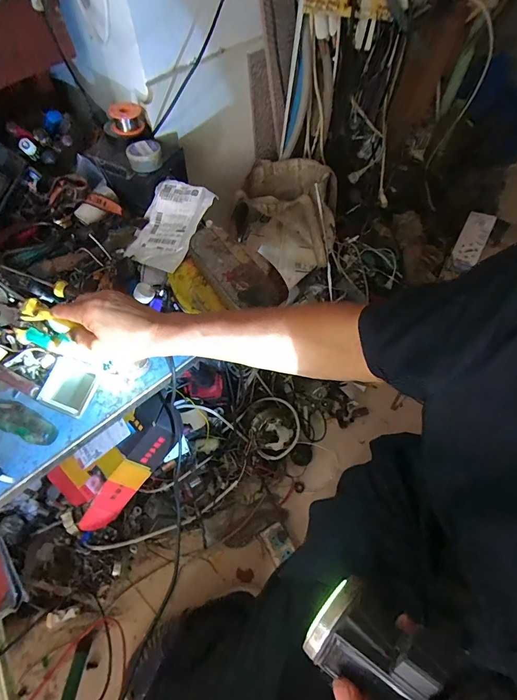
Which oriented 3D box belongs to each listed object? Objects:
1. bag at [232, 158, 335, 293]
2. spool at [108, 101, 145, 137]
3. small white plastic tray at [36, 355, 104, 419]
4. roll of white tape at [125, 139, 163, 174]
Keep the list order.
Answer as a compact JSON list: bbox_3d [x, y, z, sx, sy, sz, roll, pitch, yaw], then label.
[{"bbox_3d":[0.065,-0.302,0.811,0.230,0.158,0.238,27,64,12],"label":"bag"},{"bbox_3d":[-0.228,-0.402,0.624,0.055,0.025,0.061,-17,63,-11],"label":"spool"},{"bbox_3d":[-0.260,0.049,0.494,0.076,0.014,0.070,19,62,8],"label":"small white plastic tray"},{"bbox_3d":[-0.188,-0.320,0.592,0.054,0.025,0.057,1,61,-2],"label":"roll of white tape"}]

